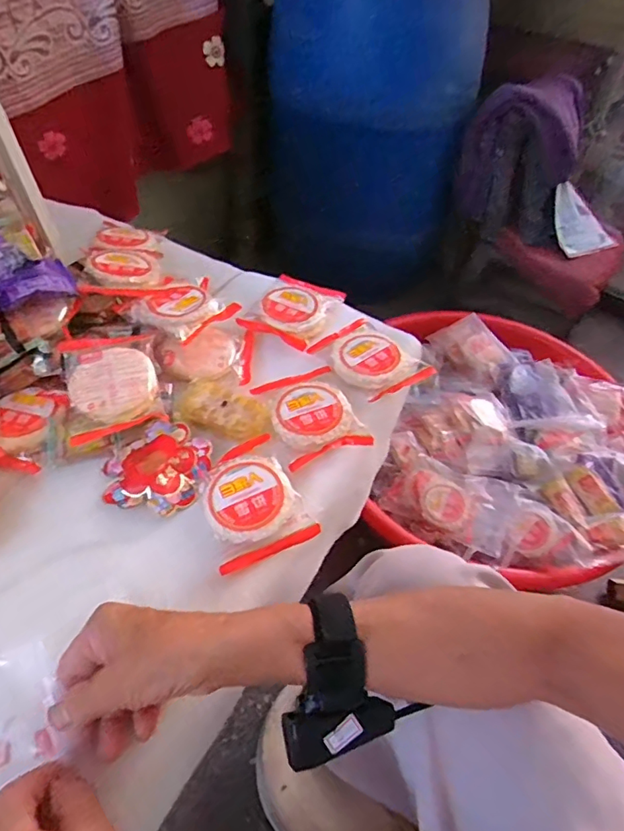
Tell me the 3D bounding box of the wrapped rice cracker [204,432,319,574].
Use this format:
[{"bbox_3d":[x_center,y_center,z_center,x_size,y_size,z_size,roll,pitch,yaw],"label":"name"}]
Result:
[{"bbox_3d":[-0.056,0.069,0.450,0.081,0.015,0.113,-20,54,-20],"label":"wrapped rice cracker"}]

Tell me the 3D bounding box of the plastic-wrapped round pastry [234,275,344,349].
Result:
[{"bbox_3d":[-0.020,-0.129,0.607,0.082,0.017,0.114,24,52,15],"label":"plastic-wrapped round pastry"}]

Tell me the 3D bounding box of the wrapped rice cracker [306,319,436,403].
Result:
[{"bbox_3d":[0.064,-0.065,0.558,0.086,0.016,0.111,-30,58,-26],"label":"wrapped rice cracker"}]

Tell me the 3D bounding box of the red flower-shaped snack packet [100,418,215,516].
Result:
[{"bbox_3d":[-0.141,0.044,0.474,0.090,0.017,0.091,10,50,3],"label":"red flower-shaped snack packet"}]

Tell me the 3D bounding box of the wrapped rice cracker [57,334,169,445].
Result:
[{"bbox_3d":[-0.189,-0.034,0.487,0.084,0.023,0.108,-12,62,-18],"label":"wrapped rice cracker"}]

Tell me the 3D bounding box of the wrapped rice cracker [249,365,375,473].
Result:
[{"bbox_3d":[-0.001,-0.005,0.509,0.082,0.013,0.106,-17,53,-18],"label":"wrapped rice cracker"}]

